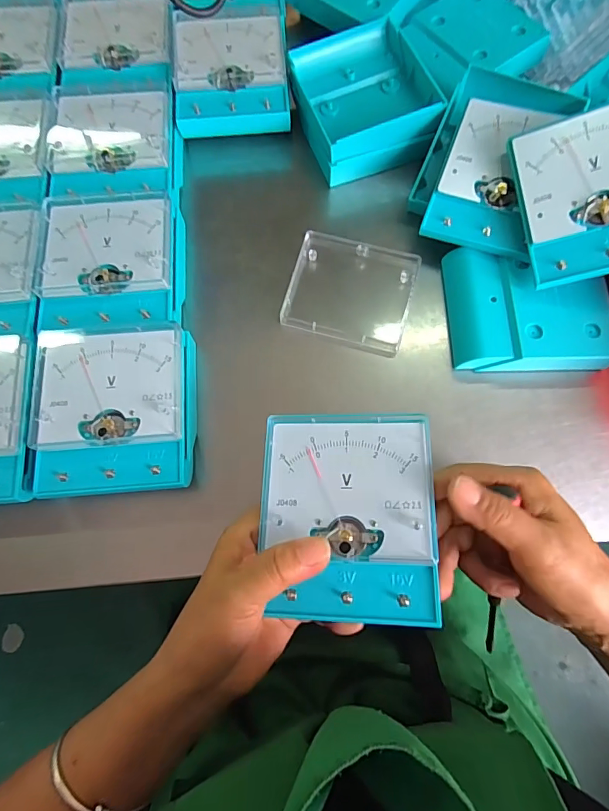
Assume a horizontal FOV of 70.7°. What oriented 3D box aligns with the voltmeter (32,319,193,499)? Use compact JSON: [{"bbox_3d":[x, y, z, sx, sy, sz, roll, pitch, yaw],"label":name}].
[{"bbox_3d":[-0.132,0.005,0.308,0.104,0.039,0.115,-3,74,0],"label":"voltmeter"}]

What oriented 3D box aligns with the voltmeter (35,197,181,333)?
[{"bbox_3d":[-0.147,-0.107,0.339,0.102,0.040,0.115,-3,74,0],"label":"voltmeter"}]

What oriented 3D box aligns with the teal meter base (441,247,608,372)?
[{"bbox_3d":[0.170,-0.073,0.331,0.111,0.027,0.100,-2,74,0],"label":"teal meter base"}]

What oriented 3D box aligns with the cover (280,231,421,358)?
[{"bbox_3d":[0.038,-0.093,0.350,0.096,0.014,0.092,14,75,5],"label":"cover"}]

